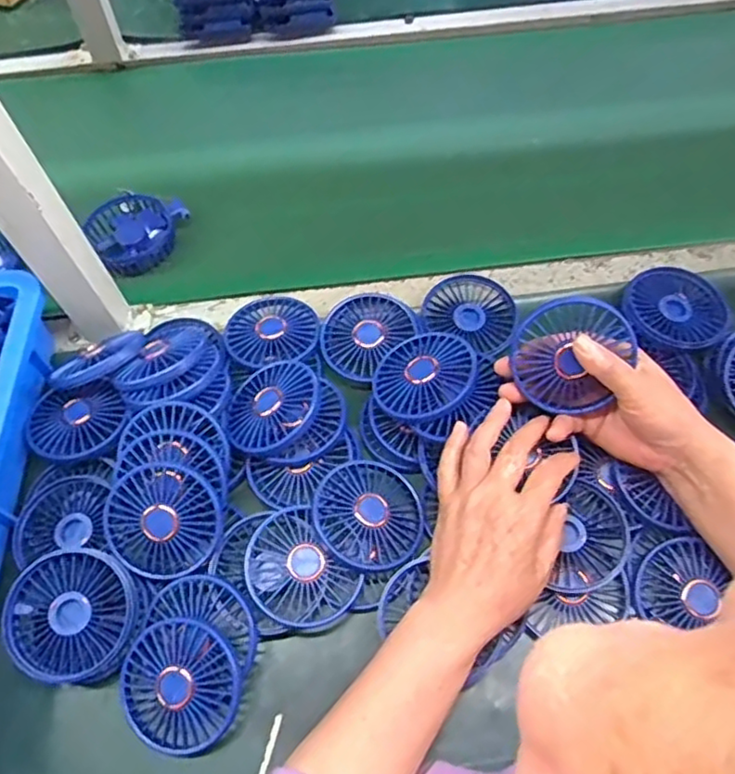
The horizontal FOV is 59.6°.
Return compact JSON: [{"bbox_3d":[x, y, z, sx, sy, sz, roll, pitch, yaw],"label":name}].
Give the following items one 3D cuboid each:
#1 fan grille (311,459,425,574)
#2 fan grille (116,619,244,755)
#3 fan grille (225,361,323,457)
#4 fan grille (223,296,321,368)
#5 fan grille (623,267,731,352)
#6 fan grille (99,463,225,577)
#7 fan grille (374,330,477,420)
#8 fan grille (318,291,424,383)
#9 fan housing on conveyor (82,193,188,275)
[{"bbox_3d":[0.002,0.100,0.504,0.085,0.023,0.085,9,60,-15],"label":"fan grille"},{"bbox_3d":[-0.133,0.211,0.453,0.087,0.016,0.085,-2,80,10],"label":"fan grille"},{"bbox_3d":[-0.079,0.015,0.539,0.080,0.015,0.085,-7,55,20],"label":"fan grille"},{"bbox_3d":[-0.088,-0.053,0.600,0.081,0.020,0.084,-1,59,2],"label":"fan grille"},{"bbox_3d":[0.282,-0.073,0.588,0.089,0.012,0.087,23,63,16],"label":"fan grille"},{"bbox_3d":[-0.157,0.101,0.491,0.088,0.013,0.082,0,88,-4],"label":"fan grille"},{"bbox_3d":[0.046,-0.012,0.530,0.086,0.010,0.081,-13,53,18],"label":"fan grille"},{"bbox_3d":[-0.003,-0.050,0.588,0.076,0.016,0.086,37,68,22],"label":"fan grille"},{"bbox_3d":[-0.241,-0.168,0.677,0.097,0.029,0.086,-32,63,-15],"label":"fan housing on conveyor"}]

